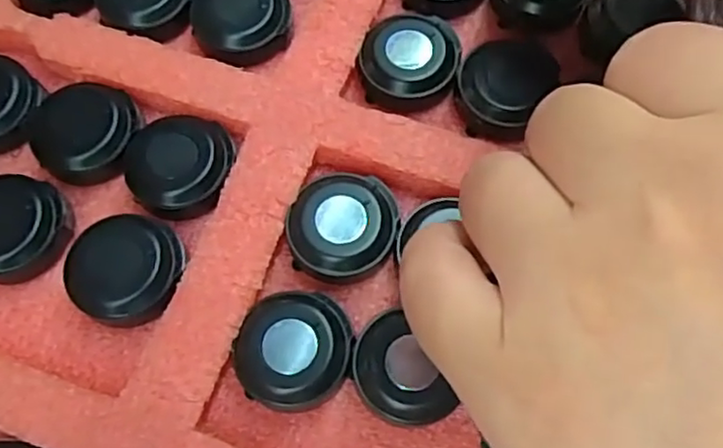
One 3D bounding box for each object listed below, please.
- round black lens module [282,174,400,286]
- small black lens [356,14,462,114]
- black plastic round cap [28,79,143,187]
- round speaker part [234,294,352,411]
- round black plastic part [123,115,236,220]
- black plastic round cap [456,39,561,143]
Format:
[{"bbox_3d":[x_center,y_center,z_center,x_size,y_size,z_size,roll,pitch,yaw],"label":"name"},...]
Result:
[{"bbox_3d":[-0.005,0.002,0.183,0.029,0.012,0.030,0,69,1],"label":"round black lens module"},{"bbox_3d":[0.014,-0.049,0.202,0.029,0.012,0.029,0,69,0],"label":"small black lens"},{"bbox_3d":[-0.080,-0.027,0.193,0.028,0.015,0.029,0,69,0],"label":"black plastic round cap"},{"bbox_3d":[-0.017,0.033,0.171,0.028,0.012,0.029,0,69,1],"label":"round speaker part"},{"bbox_3d":[-0.052,-0.017,0.190,0.031,0.011,0.028,-15,69,-5],"label":"round black plastic part"},{"bbox_3d":[0.042,-0.040,0.199,0.026,0.010,0.033,32,72,11],"label":"black plastic round cap"}]

